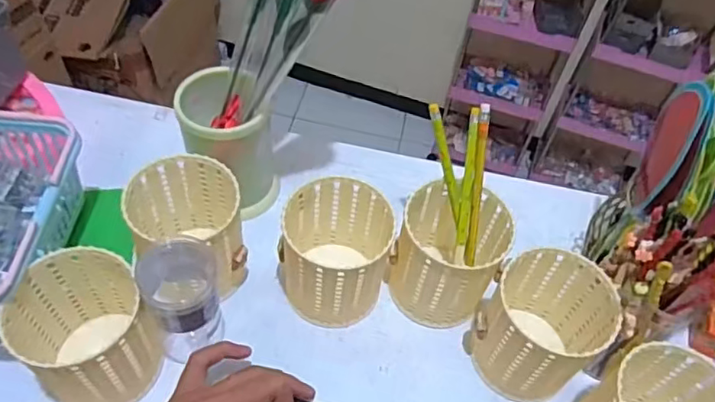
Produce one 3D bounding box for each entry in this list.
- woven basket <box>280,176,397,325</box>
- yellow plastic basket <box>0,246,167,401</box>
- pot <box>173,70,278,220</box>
[{"bbox_3d":[-0.019,0.045,0.476,0.081,0.096,0.082,17,54,7],"label":"woven basket"},{"bbox_3d":[-0.190,0.094,0.416,0.085,0.099,0.082,3,53,-4],"label":"yellow plastic basket"},{"bbox_3d":[-0.114,-0.045,0.513,0.081,0.113,0.079,3,53,-4],"label":"pot"}]

